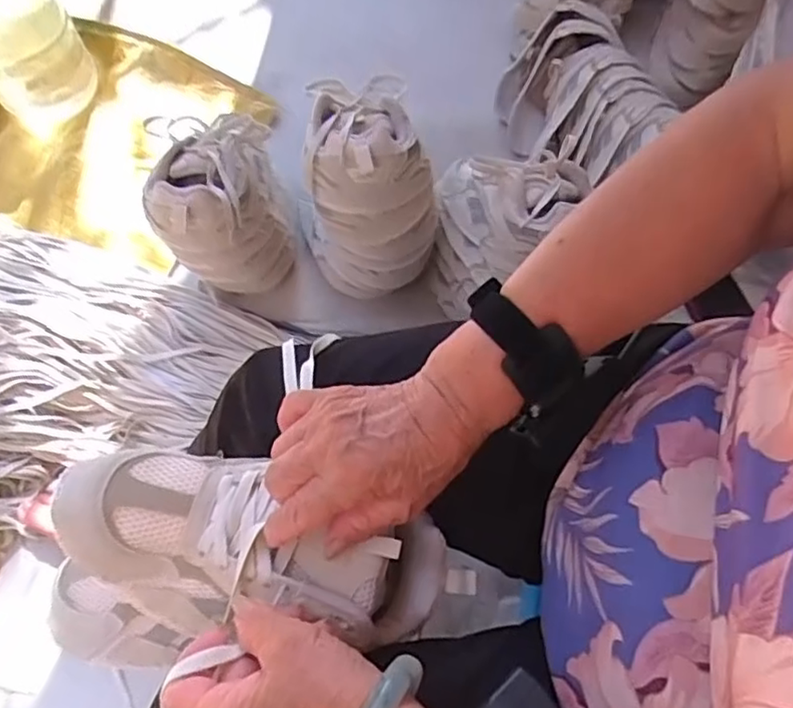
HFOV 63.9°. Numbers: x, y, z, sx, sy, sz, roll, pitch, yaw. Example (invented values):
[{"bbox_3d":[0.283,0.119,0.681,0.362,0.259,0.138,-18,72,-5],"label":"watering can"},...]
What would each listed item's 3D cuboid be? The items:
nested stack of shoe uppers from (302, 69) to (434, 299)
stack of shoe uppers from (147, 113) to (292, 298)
[{"bbox_3d":[-0.040,-0.185,0.765,0.129,0.279,0.177,-17,68,-10],"label":"nested stack of shoe uppers"},{"bbox_3d":[-0.207,-0.163,0.787,0.135,0.227,0.147,-6,67,-6],"label":"stack of shoe uppers"}]

